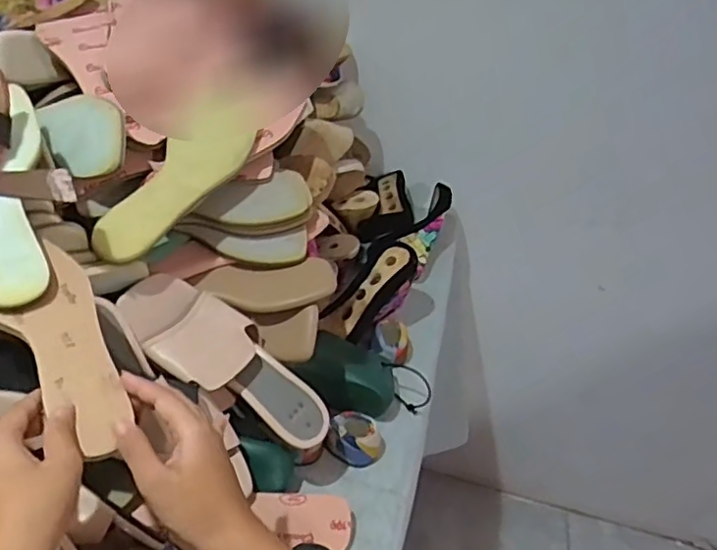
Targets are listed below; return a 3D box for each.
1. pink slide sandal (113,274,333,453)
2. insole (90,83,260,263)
[{"bbox_3d":[-0.134,0.092,0.641,0.237,0.049,0.083,39,63,-8],"label":"pink slide sandal"},{"bbox_3d":[-0.177,-0.108,0.642,0.080,0.023,0.247,19,57,15],"label":"insole"}]

